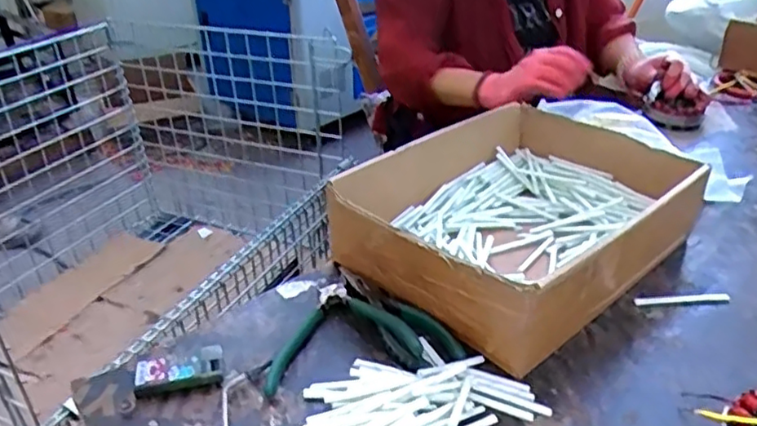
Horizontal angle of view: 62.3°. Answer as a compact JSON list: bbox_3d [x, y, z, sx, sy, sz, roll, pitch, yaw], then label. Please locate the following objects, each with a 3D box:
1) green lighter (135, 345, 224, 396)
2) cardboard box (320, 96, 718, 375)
[{"bbox_3d":[-0.157,0.126,0.496,0.066,0.016,0.029,-7,30,-10],"label":"green lighter"},{"bbox_3d":[0.148,-0.003,0.634,0.245,0.095,0.344,25,39,38],"label":"cardboard box"}]

